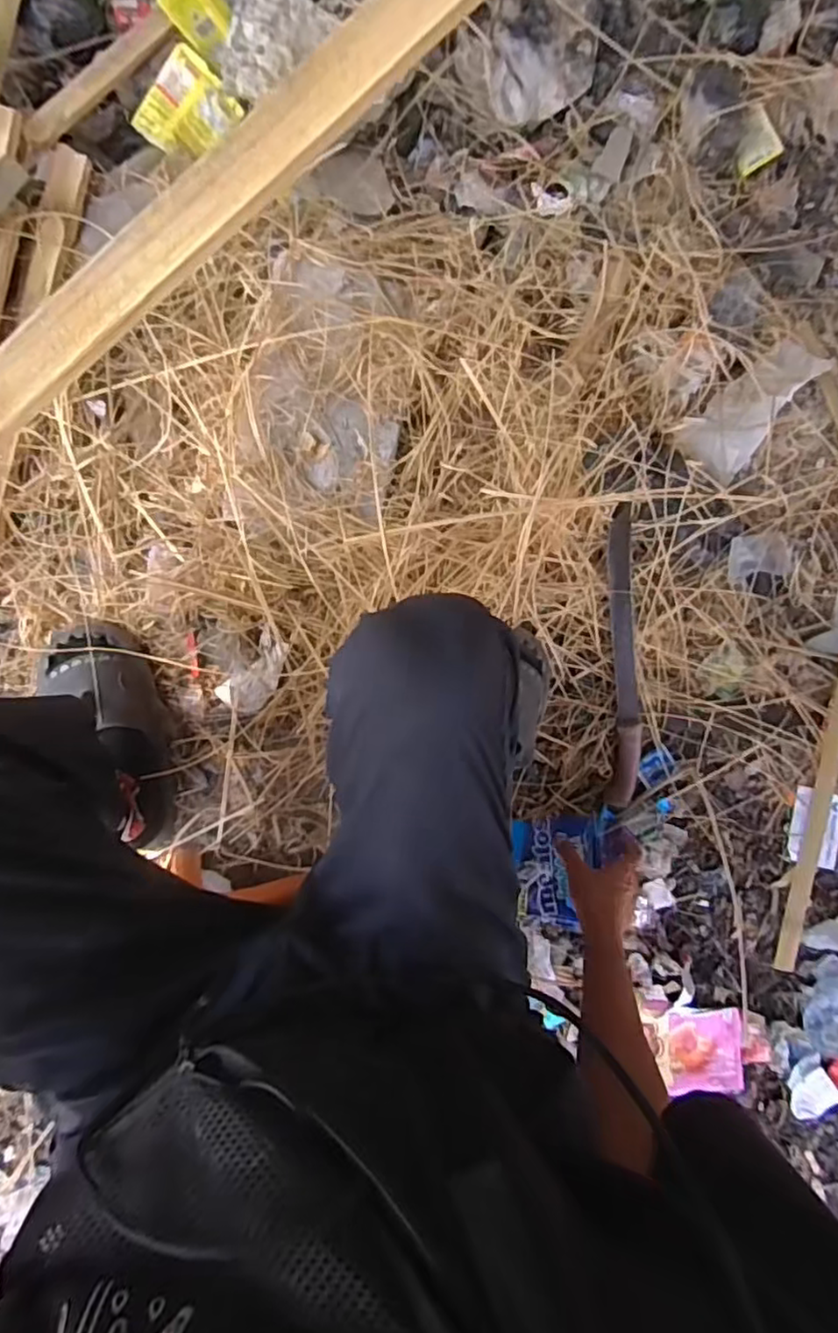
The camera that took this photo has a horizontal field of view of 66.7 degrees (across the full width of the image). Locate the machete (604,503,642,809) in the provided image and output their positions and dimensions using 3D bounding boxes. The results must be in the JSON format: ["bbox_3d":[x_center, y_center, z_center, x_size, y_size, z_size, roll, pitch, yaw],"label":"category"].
[{"bbox_3d":[0.284,-0.010,0.886,0.052,0.023,0.412,-4,98,-2],"label":"machete"}]

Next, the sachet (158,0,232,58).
[{"bbox_3d":[-0.293,-0.881,0.852,0.081,0.009,0.083,36,93,-23],"label":"sachet"}]

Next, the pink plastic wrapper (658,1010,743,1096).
[{"bbox_3d":[0.389,0.531,0.878,0.114,0.013,0.112,1,84,-2],"label":"pink plastic wrapper"}]

